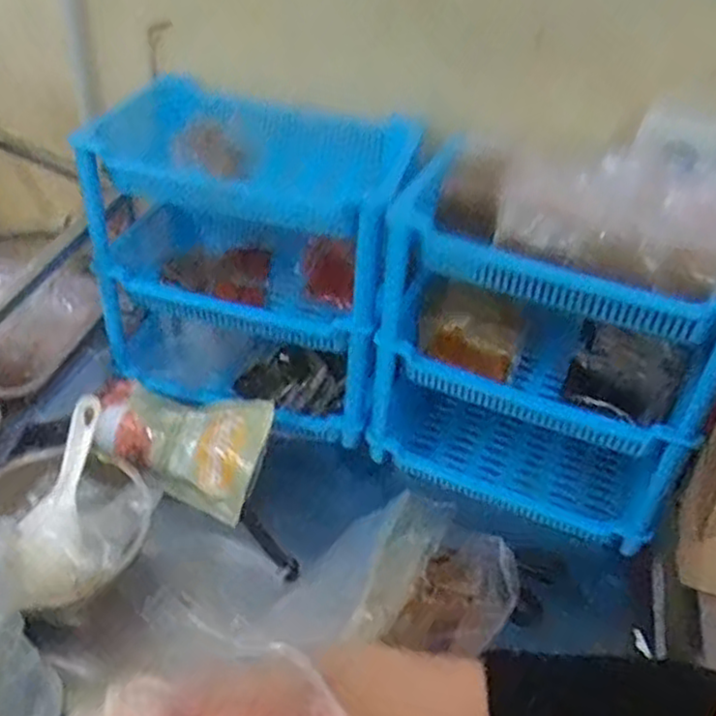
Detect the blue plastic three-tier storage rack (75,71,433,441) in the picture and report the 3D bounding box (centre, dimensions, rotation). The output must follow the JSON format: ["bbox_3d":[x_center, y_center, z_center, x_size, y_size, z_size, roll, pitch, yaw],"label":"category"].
[{"bbox_3d":[-0.100,-0.112,0.833,0.297,0.319,0.228,15,40,10],"label":"blue plastic three-tier storage rack"}]

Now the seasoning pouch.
[{"bbox_3d":[-0.194,0.095,0.796,0.187,0.047,0.125,12,80,-1],"label":"seasoning pouch"}]

